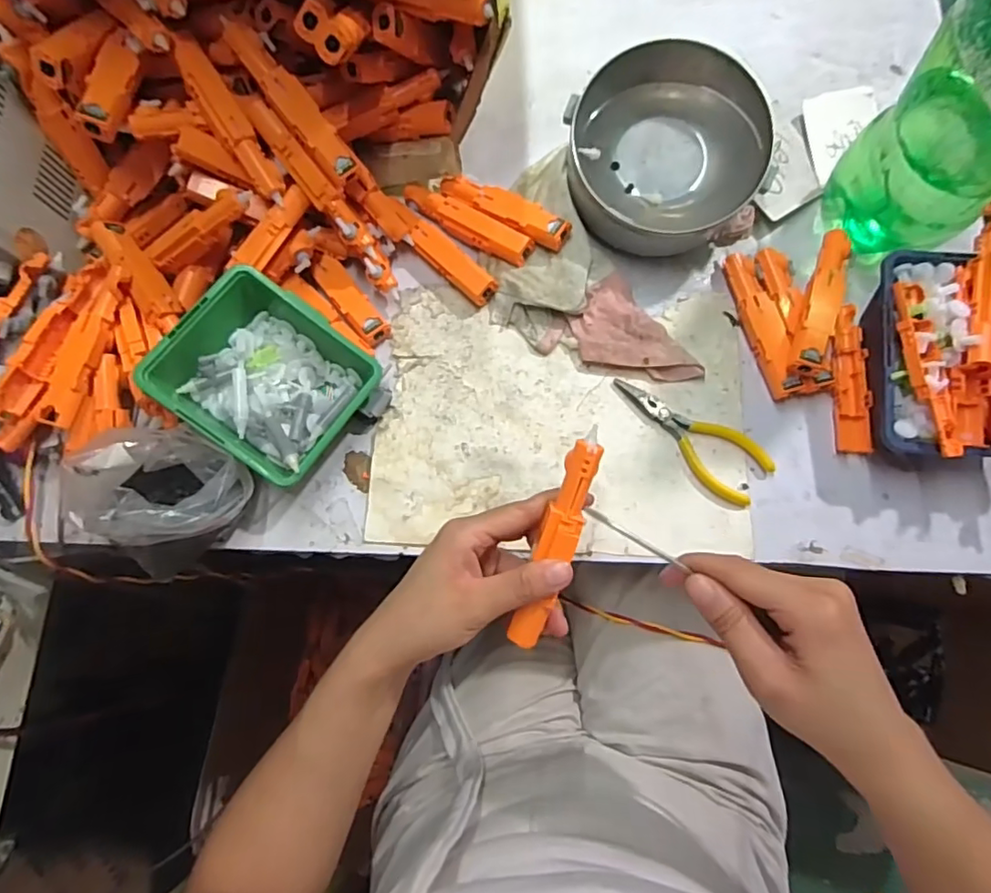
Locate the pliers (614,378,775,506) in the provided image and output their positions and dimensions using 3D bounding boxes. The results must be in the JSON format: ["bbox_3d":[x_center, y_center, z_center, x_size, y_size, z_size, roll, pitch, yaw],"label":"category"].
[{"bbox_3d":[0.146,-0.011,0.432,0.128,0.008,0.047,39,80,12],"label":"pliers"}]

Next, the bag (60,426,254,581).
[{"bbox_3d":[-0.221,0.029,0.384,0.098,0.077,0.081,-35,78,-9],"label":"bag"}]

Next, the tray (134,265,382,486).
[{"bbox_3d":[-0.162,-0.046,0.407,0.128,0.060,0.115,38,66,-1],"label":"tray"}]

